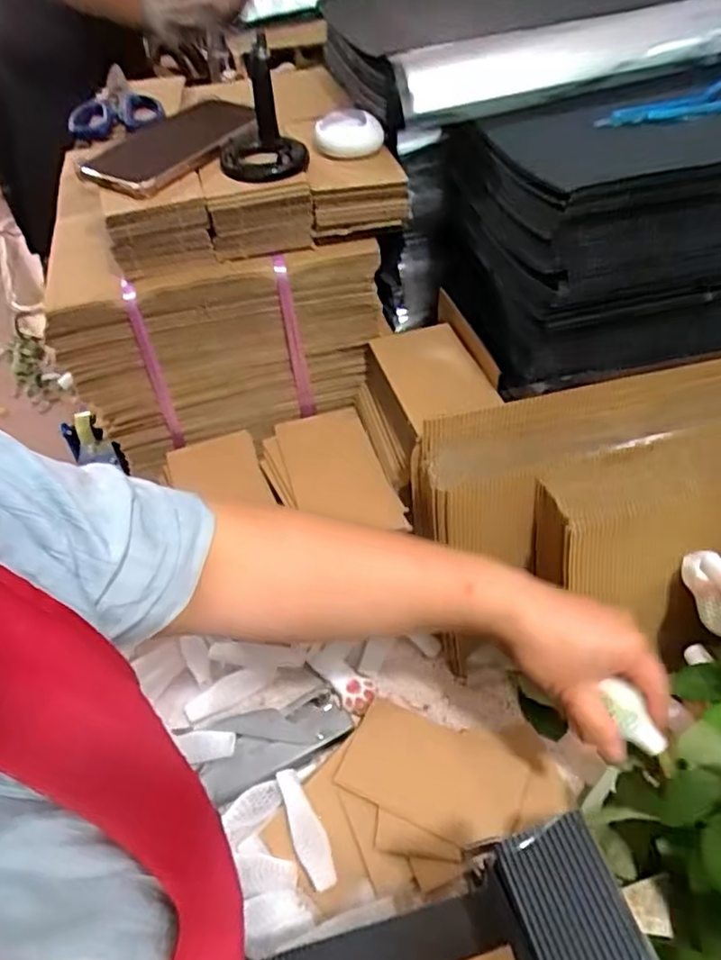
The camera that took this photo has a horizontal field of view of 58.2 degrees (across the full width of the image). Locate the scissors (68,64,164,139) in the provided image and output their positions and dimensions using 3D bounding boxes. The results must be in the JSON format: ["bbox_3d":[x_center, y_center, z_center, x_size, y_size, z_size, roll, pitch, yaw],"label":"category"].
[{"bbox_3d":[-0.225,-0.347,0.592,0.078,0.017,0.136,-16,50,-8],"label":"scissors"}]

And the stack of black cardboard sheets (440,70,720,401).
[{"bbox_3d":[0.385,-0.258,0.552,0.601,0.156,0.244,-15,50,-7],"label":"stack of black cardboard sheets"}]

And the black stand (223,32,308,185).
[{"bbox_3d":[-0.078,-0.275,0.483,0.064,0.075,0.070,-12,50,-5],"label":"black stand"}]

